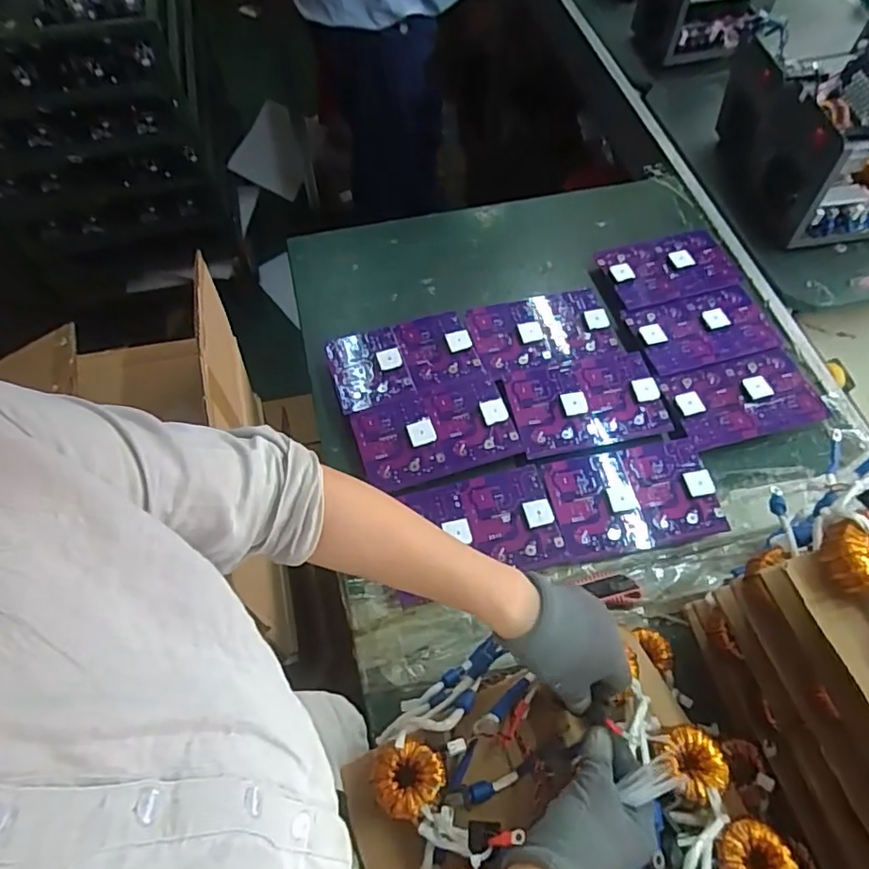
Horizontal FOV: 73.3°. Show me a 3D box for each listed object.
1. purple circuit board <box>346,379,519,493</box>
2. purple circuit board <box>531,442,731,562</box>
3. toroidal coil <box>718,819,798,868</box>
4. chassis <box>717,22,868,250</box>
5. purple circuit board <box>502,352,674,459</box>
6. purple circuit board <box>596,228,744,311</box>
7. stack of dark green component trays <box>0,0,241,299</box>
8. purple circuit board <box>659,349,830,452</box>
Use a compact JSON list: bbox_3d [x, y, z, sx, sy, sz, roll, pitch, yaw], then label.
[{"bbox_3d":[0.000,-0.004,0.755,0.197,0.013,0.120,-15,62,-8],"label":"purple circuit board"},{"bbox_3d":[0.241,0.077,0.716,0.200,0.017,0.128,-11,62,-6],"label":"purple circuit board"},{"bbox_3d":[0.254,0.338,0.459,0.052,0.021,0.056,0,61,0],"label":"toroidal coil"},{"bbox_3d":[0.631,-0.480,0.941,0.252,0.195,0.315,-13,62,-7],"label":"chassis"},{"bbox_3d":[0.202,-0.044,0.779,0.197,0.010,0.130,-12,62,-6],"label":"purple circuit board"},{"bbox_3d":[0.365,-0.261,0.908,0.206,0.017,0.124,-13,62,-7],"label":"purple circuit board"},{"bbox_3d":[-0.857,-0.881,1.534,0.530,0.692,0.677,-5,61,-3],"label":"stack of dark green component trays"},{"bbox_3d":[0.415,-0.053,0.783,0.196,0.013,0.122,-12,62,-7],"label":"purple circuit board"}]

